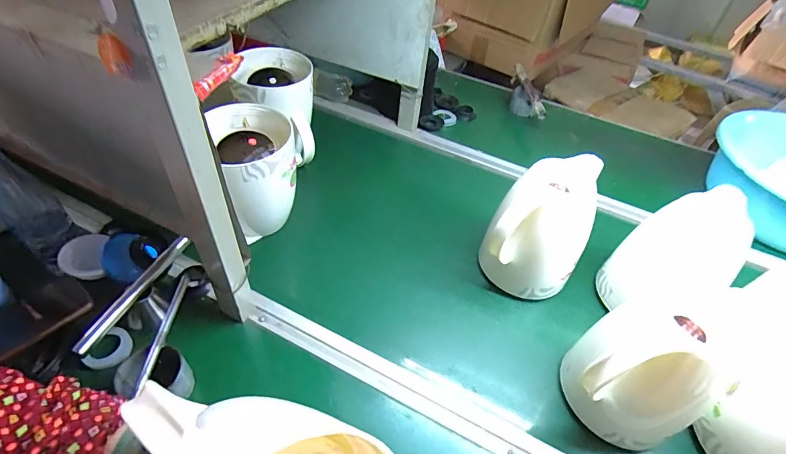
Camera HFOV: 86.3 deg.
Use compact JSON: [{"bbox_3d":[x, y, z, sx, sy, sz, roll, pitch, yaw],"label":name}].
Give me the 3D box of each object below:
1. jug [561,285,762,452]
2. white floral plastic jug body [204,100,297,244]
[{"bbox_3d":[0.301,0.188,0.528,0.178,0.204,0.143,-17,50,-22],"label":"jug"},{"bbox_3d":[-0.213,-0.079,0.680,0.109,0.187,0.130,-15,49,-20],"label":"white floral plastic jug body"}]

